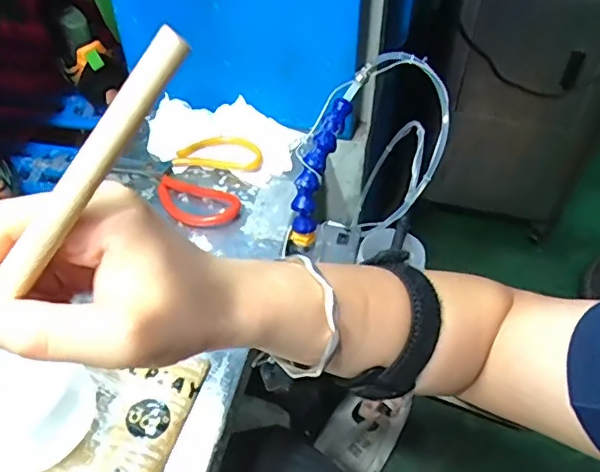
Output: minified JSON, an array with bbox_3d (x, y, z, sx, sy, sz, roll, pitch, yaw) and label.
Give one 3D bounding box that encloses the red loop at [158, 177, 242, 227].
[{"bbox_3d":[-0.115,-0.035,0.617,0.098,0.009,0.057,13,49,12],"label":"red loop"}]

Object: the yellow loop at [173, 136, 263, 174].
[{"bbox_3d":[-0.094,-0.097,0.663,0.099,0.013,0.048,3,47,3],"label":"yellow loop"}]

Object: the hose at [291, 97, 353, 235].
[{"bbox_3d":[0.018,-0.069,0.562,0.025,0.025,0.136,21,95,18],"label":"hose"}]

